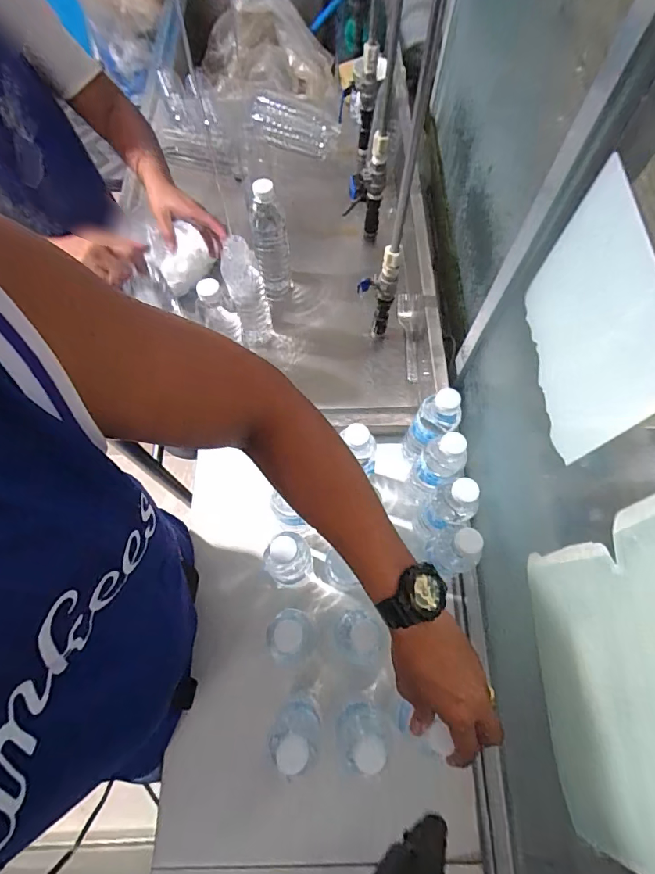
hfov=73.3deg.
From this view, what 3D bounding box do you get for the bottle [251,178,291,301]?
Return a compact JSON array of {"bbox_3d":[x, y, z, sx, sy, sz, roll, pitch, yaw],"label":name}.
[{"bbox_3d":[-0.098,-0.341,0.767,0.063,0.219,0.069,-8,68,-4],"label":"bottle"}]

